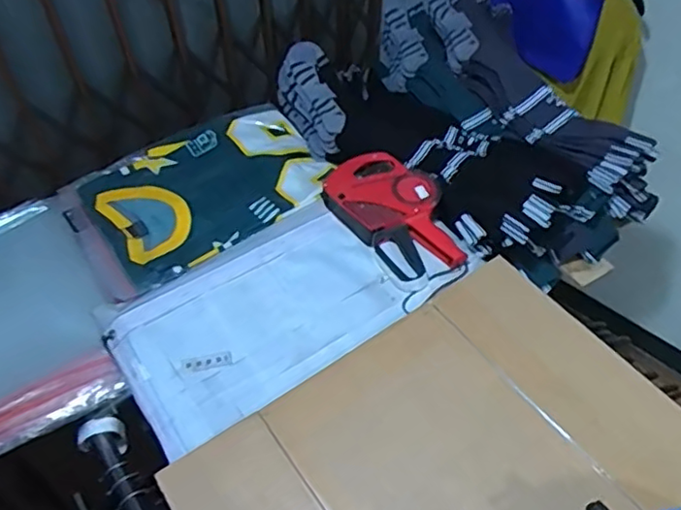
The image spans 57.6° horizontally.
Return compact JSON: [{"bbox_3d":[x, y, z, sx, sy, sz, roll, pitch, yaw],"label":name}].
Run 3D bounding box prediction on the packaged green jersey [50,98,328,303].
[{"bbox_3d":[-0.221,-0.106,0.983,0.383,0.033,0.289,-30,55,-22],"label":"packaged green jersey"}]

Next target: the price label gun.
[{"bbox_3d":[0.084,-0.061,0.876,0.135,0.050,0.218,-27,54,-20],"label":"price label gun"}]

